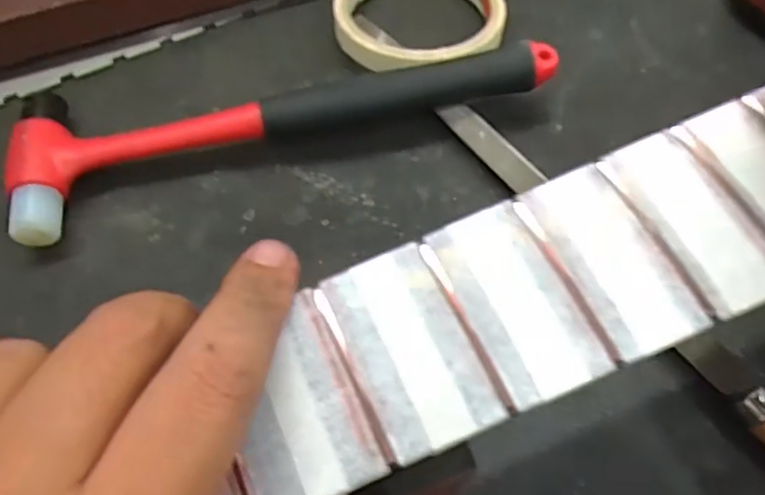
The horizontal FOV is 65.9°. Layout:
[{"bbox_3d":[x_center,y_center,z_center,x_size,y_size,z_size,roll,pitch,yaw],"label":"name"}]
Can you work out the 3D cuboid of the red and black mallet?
[{"bbox_3d":[-0.049,-0.071,0.289,0.252,0.032,0.081,-17,64,-6],"label":"red and black mallet"}]

